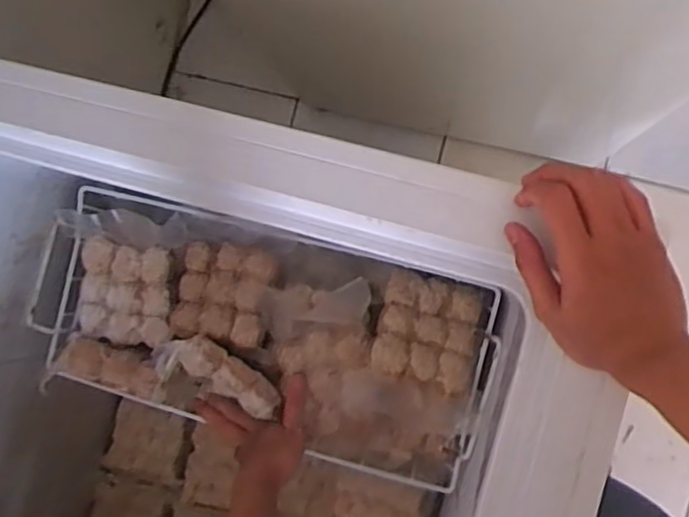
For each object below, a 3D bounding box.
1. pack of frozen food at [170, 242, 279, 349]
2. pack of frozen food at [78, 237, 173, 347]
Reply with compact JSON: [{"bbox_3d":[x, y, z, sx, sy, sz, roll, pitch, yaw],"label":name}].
[{"bbox_3d":[-0.138,0.040,0.753,0.108,0.034,0.109,10,87,10],"label":"pack of frozen food"},{"bbox_3d":[-0.250,0.038,0.748,0.101,0.032,0.113,3,86,9],"label":"pack of frozen food"}]

